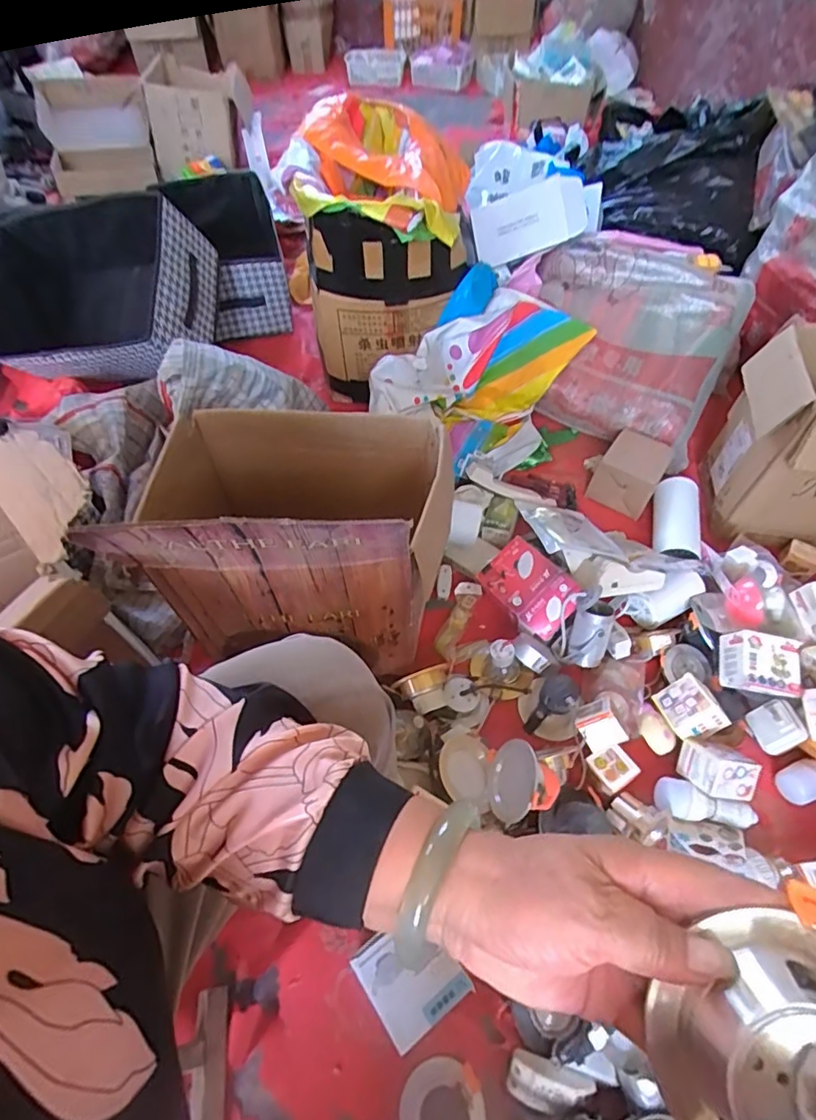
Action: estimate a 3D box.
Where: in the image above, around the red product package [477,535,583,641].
[{"bbox_3d":[0.198,0.043,0.895,0.103,0.027,0.150,-46,62,3],"label":"red product package"}]

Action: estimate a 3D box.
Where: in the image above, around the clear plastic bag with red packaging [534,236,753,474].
[{"bbox_3d":[0.430,-0.414,1.083,0.378,0.250,0.340,11,56,8],"label":"clear plastic bag with red packaging"}]

